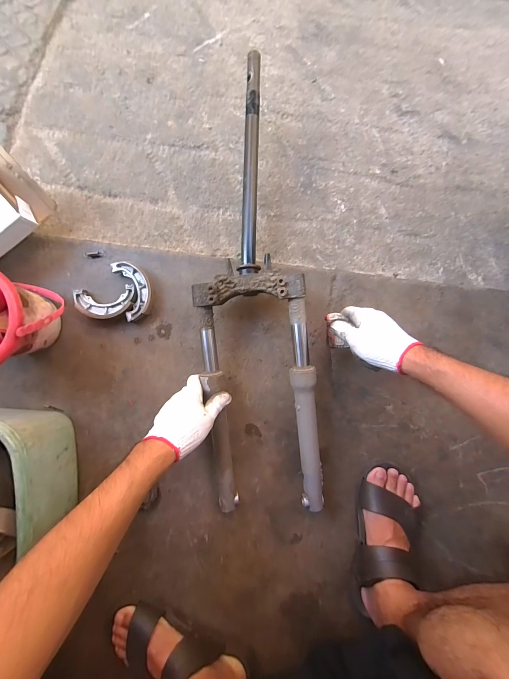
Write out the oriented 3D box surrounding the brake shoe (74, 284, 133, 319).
[{"bbox_3d":[-0.263,-0.065,0.502,0.101,0.020,0.053,-5,89,-1],"label":"brake shoe"}]

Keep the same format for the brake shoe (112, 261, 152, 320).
[{"bbox_3d":[-0.214,-0.091,0.508,0.054,0.023,0.106,-19,89,-1],"label":"brake shoe"}]

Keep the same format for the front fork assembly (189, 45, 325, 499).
[{"bbox_3d":[-0.005,-0.102,0.465,0.179,0.077,0.777,-4,89,-1],"label":"front fork assembly"}]

